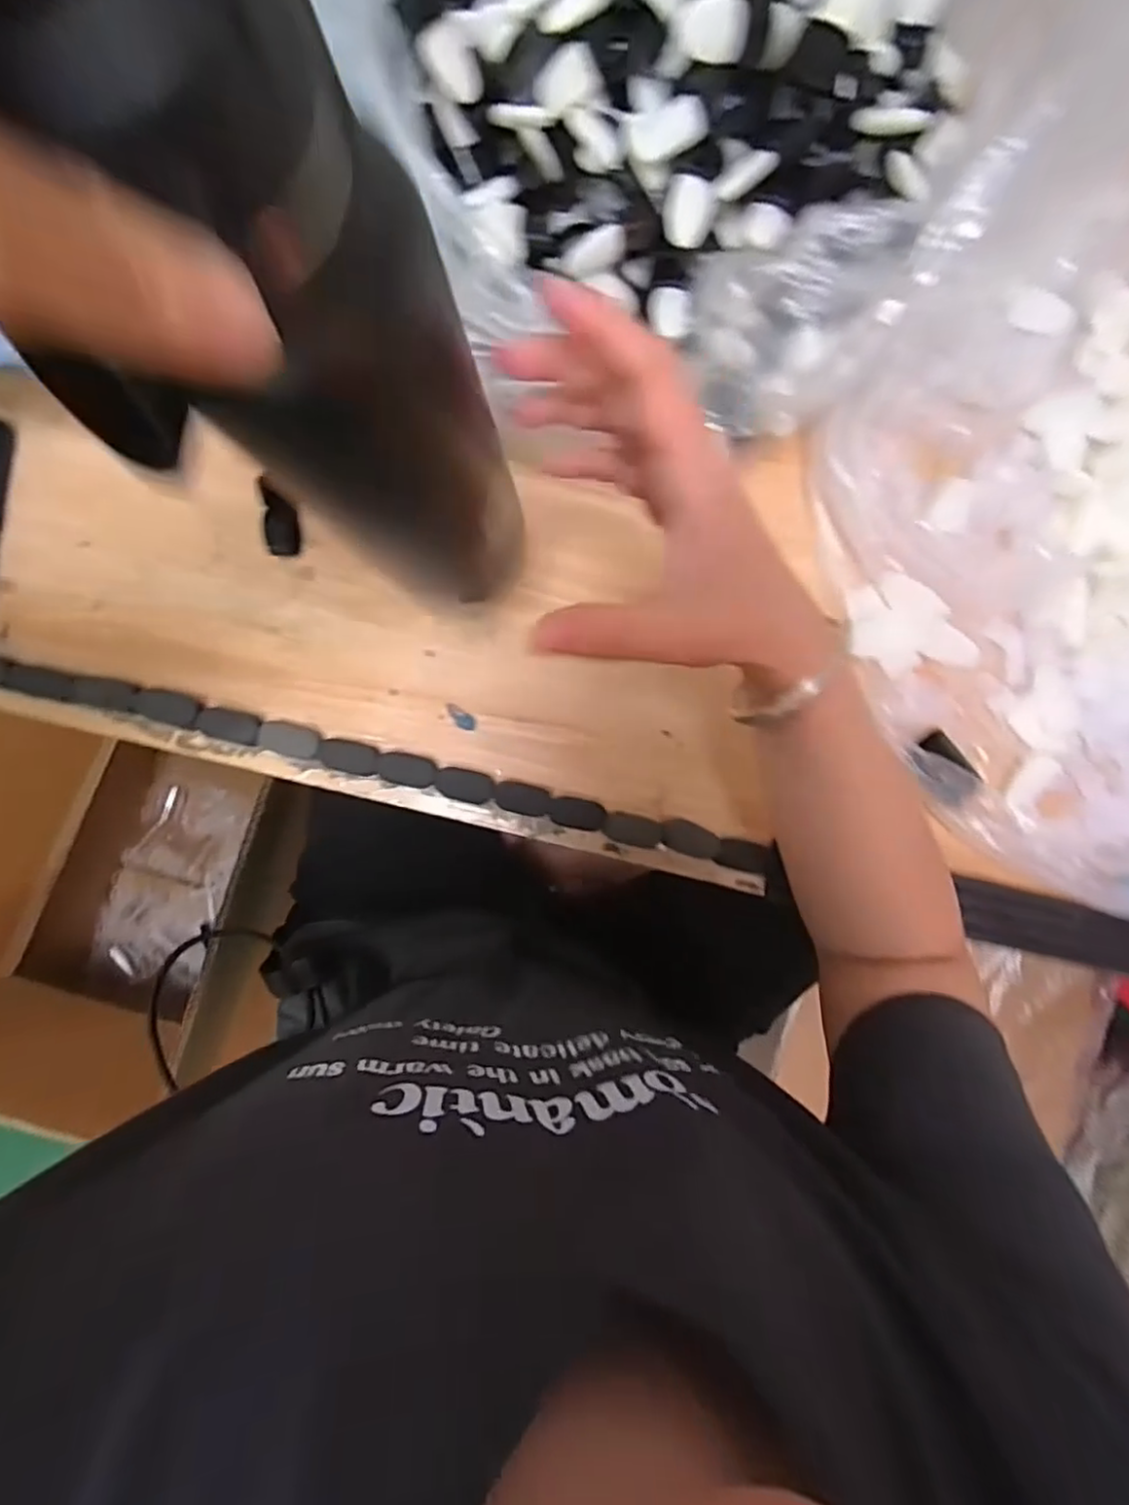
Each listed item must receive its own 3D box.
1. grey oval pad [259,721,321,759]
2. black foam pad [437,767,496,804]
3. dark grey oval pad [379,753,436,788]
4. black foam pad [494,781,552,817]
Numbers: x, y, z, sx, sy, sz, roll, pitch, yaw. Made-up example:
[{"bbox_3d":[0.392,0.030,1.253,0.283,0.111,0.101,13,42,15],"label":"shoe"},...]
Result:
[{"bbox_3d":[-0.173,-0.008,0.413,0.037,0.020,0.020,10,86,-5],"label":"grey oval pad"},{"bbox_3d":[-0.064,0.021,0.417,0.036,0.017,0.020,12,86,-5],"label":"black foam pad"},{"bbox_3d":[-0.099,0.011,0.413,0.035,0.023,0.019,13,85,-5],"label":"dark grey oval pad"},{"bbox_3d":[-0.028,0.030,0.420,0.036,0.018,0.019,13,85,-5],"label":"black foam pad"}]

